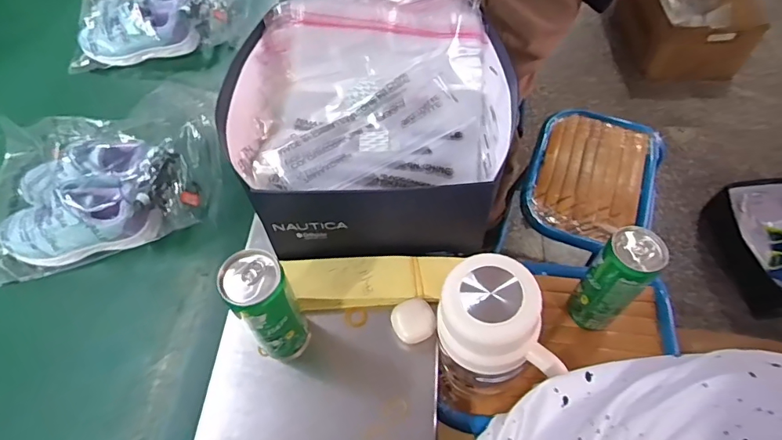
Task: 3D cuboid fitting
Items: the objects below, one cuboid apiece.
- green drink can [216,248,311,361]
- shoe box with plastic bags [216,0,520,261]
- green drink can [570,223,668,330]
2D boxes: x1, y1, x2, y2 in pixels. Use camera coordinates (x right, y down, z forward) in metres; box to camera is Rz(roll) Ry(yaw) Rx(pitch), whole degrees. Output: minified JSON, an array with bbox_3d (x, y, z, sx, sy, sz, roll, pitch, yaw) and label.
[{"bbox_3d":[-0.118,0.092,0.479,0.053,0.168,0.054,-1,59,2],"label":"green drink can"},{"bbox_3d":[-0.027,-0.133,0.612,0.347,0.121,0.346,-2,59,1],"label":"shoe box with plastic bags"},{"bbox_3d":[0.248,0.069,0.535,0.058,0.133,0.065,39,68,22],"label":"green drink can"}]

